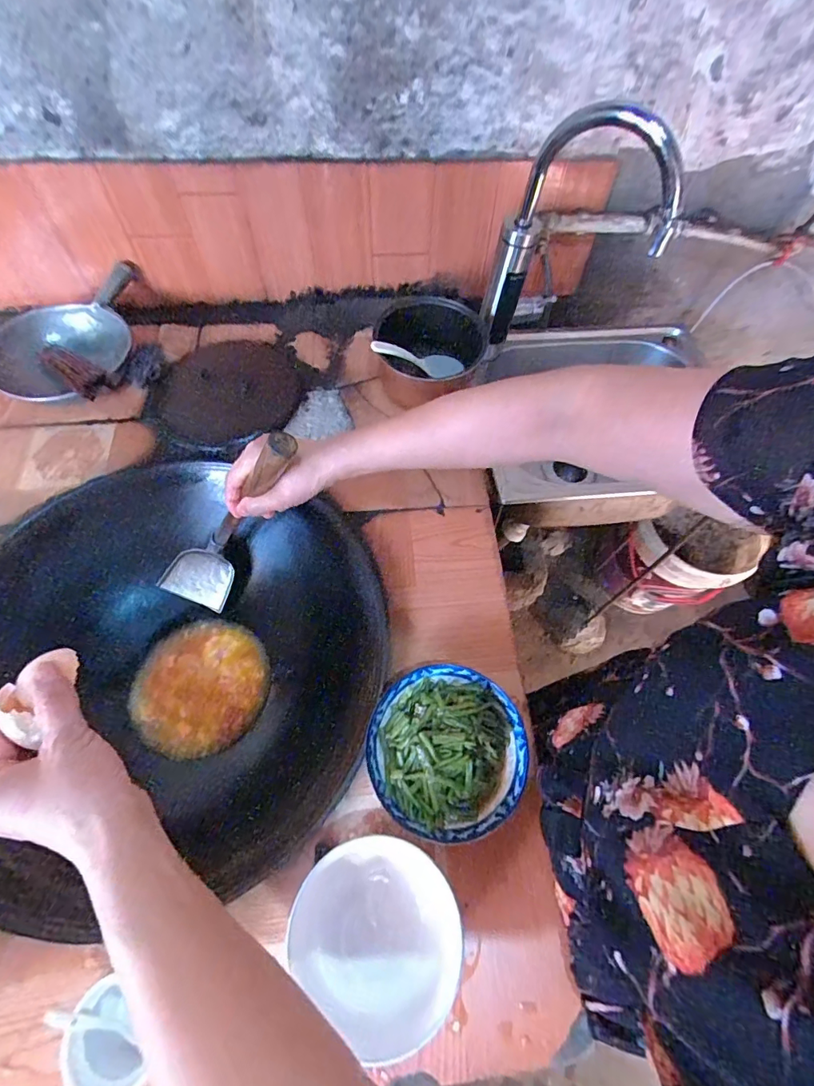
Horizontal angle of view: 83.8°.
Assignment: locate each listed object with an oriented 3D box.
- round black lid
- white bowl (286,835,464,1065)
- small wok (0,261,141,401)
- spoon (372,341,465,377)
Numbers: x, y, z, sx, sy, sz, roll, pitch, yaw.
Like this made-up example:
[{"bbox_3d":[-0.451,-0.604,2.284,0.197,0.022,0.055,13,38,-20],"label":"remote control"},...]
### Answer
[{"bbox_3d":[-0.299,-0.254,0.747,0.225,0.034,0.208,1,59,-1],"label":"round black lid"},{"bbox_3d":[-0.028,0.371,0.439,0.153,0.068,0.142,1,59,-1],"label":"white bowl"},{"bbox_3d":[-0.550,-0.329,0.744,0.170,0.081,0.293,9,59,4],"label":"small wok"},{"bbox_3d":[0.020,-0.300,0.735,0.176,0.031,0.038,-1,53,-41],"label":"spoon"}]

